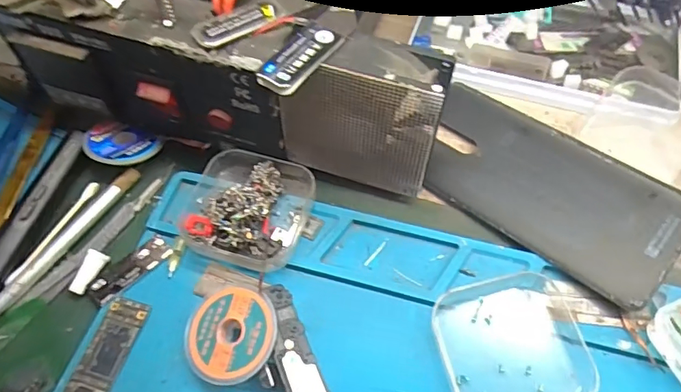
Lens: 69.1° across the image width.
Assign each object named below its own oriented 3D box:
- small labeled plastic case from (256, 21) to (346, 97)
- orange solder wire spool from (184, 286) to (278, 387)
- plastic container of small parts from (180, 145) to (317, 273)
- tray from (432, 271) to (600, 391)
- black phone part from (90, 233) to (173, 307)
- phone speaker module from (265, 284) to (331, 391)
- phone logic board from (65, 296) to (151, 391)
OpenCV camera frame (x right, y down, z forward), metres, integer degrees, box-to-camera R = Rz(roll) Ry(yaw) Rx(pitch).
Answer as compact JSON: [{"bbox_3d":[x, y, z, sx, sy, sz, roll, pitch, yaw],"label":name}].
[{"bbox_3d":[-0.018,-0.060,0.218,0.019,0.008,0.044,27,62,17],"label":"small labeled plastic case"},{"bbox_3d":[-0.051,0.066,0.234,0.043,0.010,0.043,-6,65,12],"label":"orange solder wire spool"},{"bbox_3d":[-0.050,0.005,0.268,0.062,0.022,0.064,17,59,12],"label":"plastic container of small parts"},{"bbox_3d":[0.081,0.071,0.234,0.065,0.008,0.064,-13,58,-7],"label":"tray"},{"bbox_3d":[-0.110,0.038,0.259,0.044,0.004,0.016,-39,65,-21],"label":"black phone part"},{"bbox_3d":[-0.023,0.073,0.234,0.019,0.004,0.066,-9,55,-29],"label":"phone speaker module"},{"bbox_3d":[-0.113,0.078,0.235,0.020,0.004,0.059,14,59,10],"label":"phone logic board"}]

